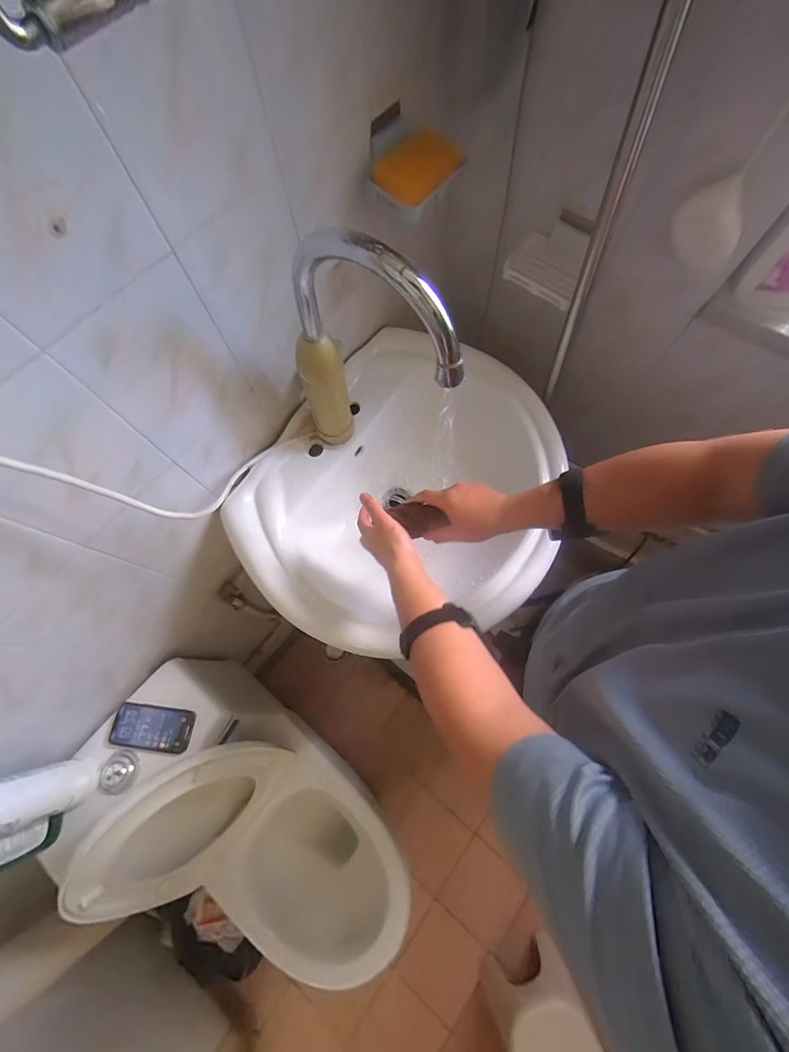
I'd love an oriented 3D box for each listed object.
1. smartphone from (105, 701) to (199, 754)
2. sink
[{"bbox_3d":[-0.444,0.369,0.717,0.144,0.015,0.070,6,71,4],"label":"smartphone"},{"bbox_3d":[0.039,-0.042,0.699,0.455,0.173,0.557,38,76,14],"label":"sink"}]

